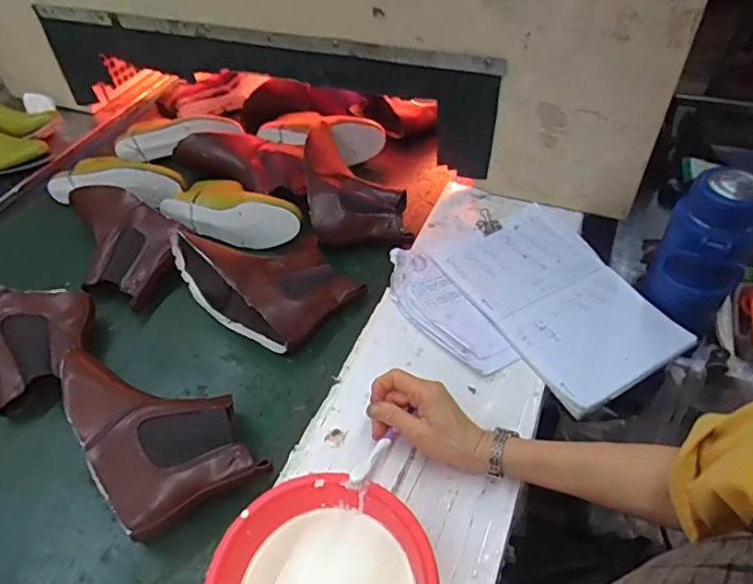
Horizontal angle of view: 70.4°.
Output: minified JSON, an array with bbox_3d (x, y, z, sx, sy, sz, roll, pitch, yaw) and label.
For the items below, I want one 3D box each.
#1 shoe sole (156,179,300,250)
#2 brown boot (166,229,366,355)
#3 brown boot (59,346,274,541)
[{"bbox_3d":[-0.234,-0.128,0.894,0.237,0.076,0.109,23,53,21],"label":"shoe sole"},{"bbox_3d":[-0.173,-0.040,0.789,0.272,0.108,0.173,32,57,27],"label":"brown boot"},{"bbox_3d":[-0.257,0.143,0.623,0.157,0.073,0.248,-29,54,-21],"label":"brown boot"}]

